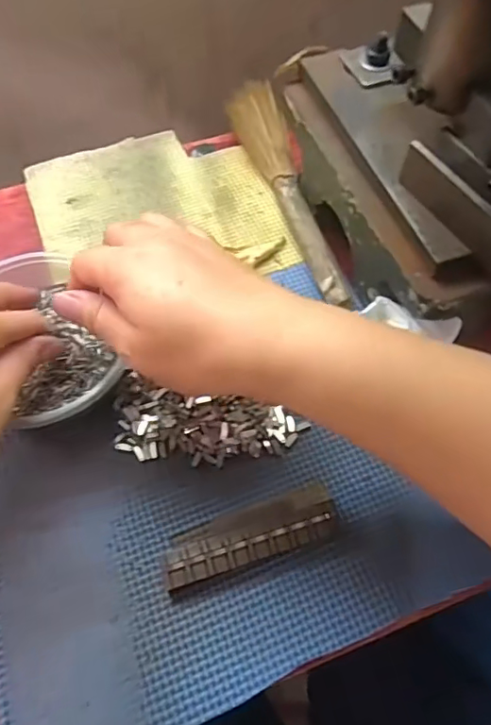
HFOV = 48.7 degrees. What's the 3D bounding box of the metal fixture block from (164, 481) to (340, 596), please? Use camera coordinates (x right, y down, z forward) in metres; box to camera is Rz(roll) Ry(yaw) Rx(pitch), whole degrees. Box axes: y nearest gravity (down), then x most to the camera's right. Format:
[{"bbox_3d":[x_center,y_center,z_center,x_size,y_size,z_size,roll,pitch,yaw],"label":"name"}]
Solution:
[{"bbox_3d":[0.003,0.093,0.294,0.095,0.013,0.031,-17,63,-10],"label":"metal fixture block"}]

